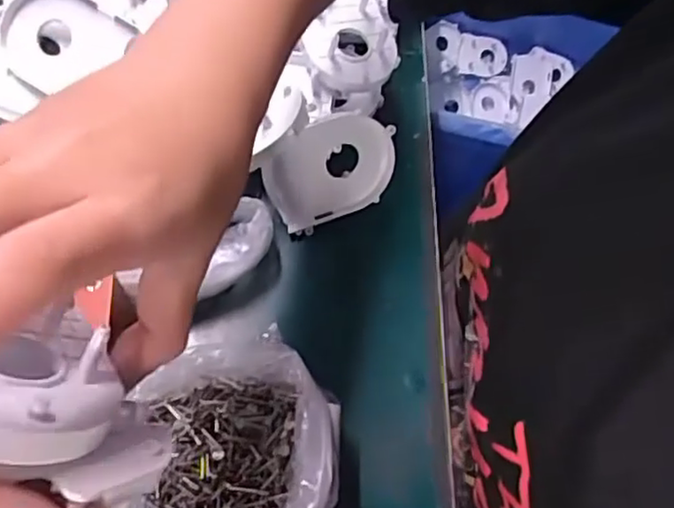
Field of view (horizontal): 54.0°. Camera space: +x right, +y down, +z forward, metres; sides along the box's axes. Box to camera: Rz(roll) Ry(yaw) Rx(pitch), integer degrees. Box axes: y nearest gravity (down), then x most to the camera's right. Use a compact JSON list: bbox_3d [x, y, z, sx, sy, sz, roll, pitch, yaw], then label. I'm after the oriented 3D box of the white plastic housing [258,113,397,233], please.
[{"bbox_3d":[-0.004,-0.055,0.425,0.084,0.069,0.019,-19,38,-8],"label":"white plastic housing"}]

